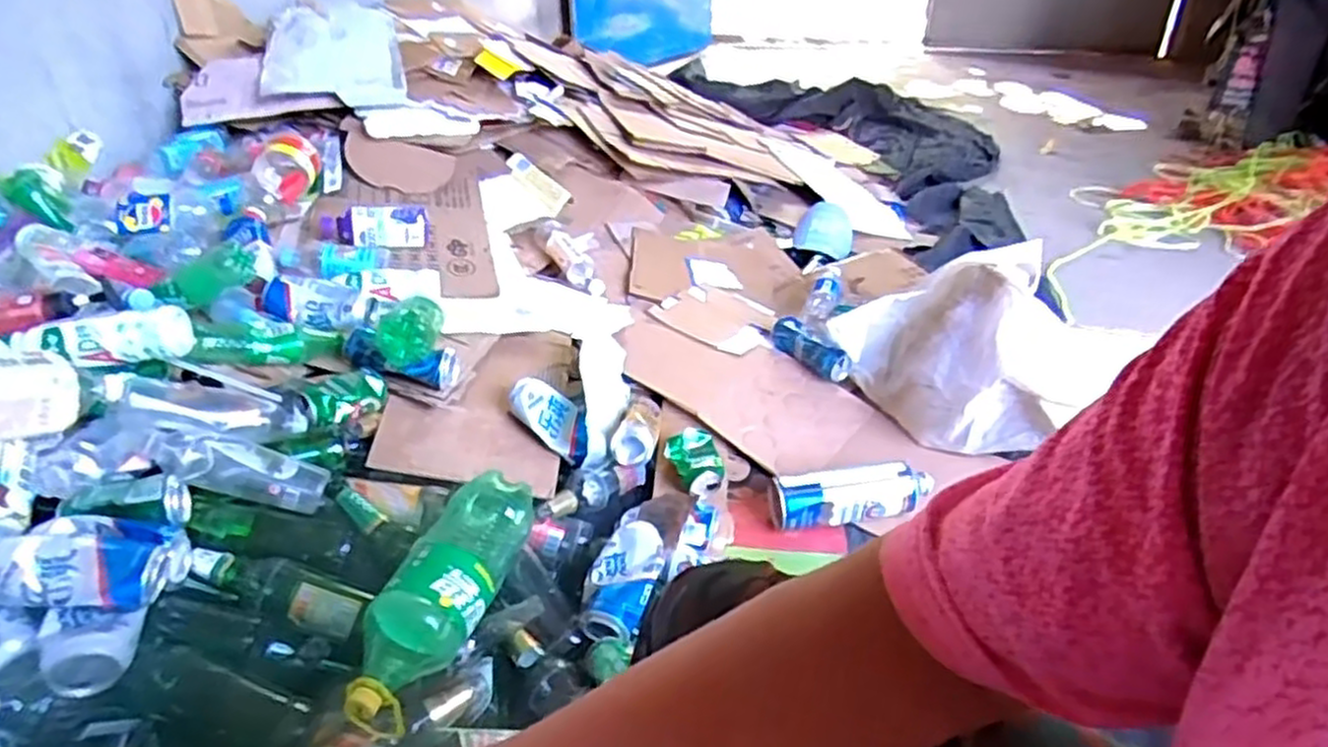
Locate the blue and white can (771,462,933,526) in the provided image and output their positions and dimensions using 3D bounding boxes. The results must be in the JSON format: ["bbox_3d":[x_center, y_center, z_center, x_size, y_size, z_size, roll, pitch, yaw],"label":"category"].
[{"bbox_3d":[0.290,0.177,1.165,0.244,0.073,0.059,-5,33,-5],"label":"blue and white can"}]

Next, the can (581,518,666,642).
[{"bbox_3d":[-0.055,0.271,1.002,0.087,0.056,0.164,9,35,16],"label":"can"}]

